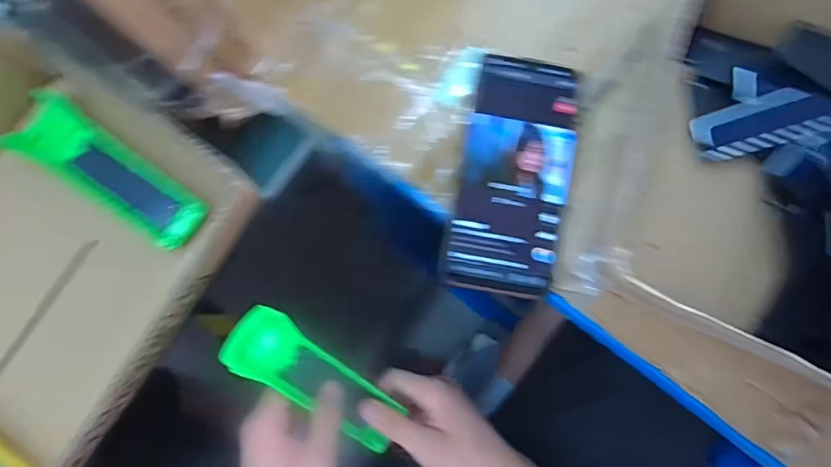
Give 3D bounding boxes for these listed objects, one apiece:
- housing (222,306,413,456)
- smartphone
[{"bbox_3d":[-0.077,0.118,0.383,0.154,0.021,0.046,40,86,-18],"label":"housing"},{"bbox_3d":[0.070,-0.040,0.333,0.075,0.013,0.163,12,84,-1],"label":"smartphone"}]

